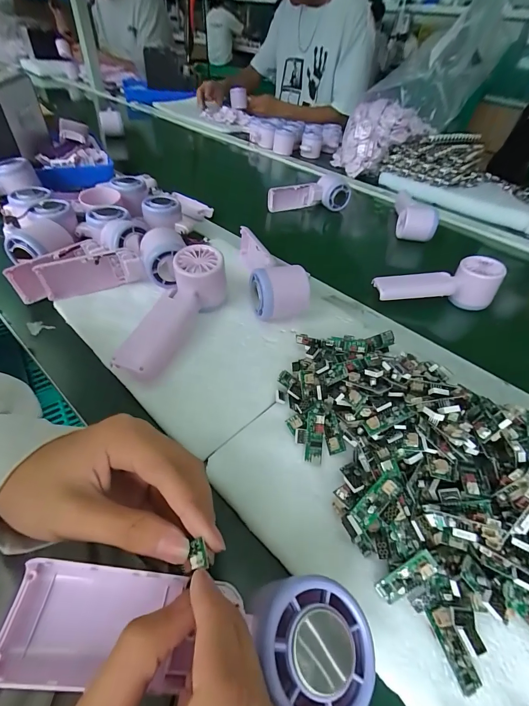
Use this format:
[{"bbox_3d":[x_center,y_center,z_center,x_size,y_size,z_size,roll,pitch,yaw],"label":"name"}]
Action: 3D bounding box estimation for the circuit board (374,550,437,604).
[{"bbox_3d":[0.087,0.137,0.198,0.039,0.006,0.013,-39,55,4],"label":"circuit board"}]

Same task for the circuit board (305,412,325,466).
[{"bbox_3d":[0.040,0.068,0.261,0.014,0.005,0.039,6,75,1],"label":"circuit board"}]

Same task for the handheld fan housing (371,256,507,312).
[{"bbox_3d":[0.229,-0.091,0.442,0.151,0.070,0.044,3,45,-3],"label":"handheld fan housing"}]

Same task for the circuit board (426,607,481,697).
[{"bbox_3d":[0.107,0.167,0.183,0.013,0.005,0.036,-26,54,12],"label":"circuit board"}]

